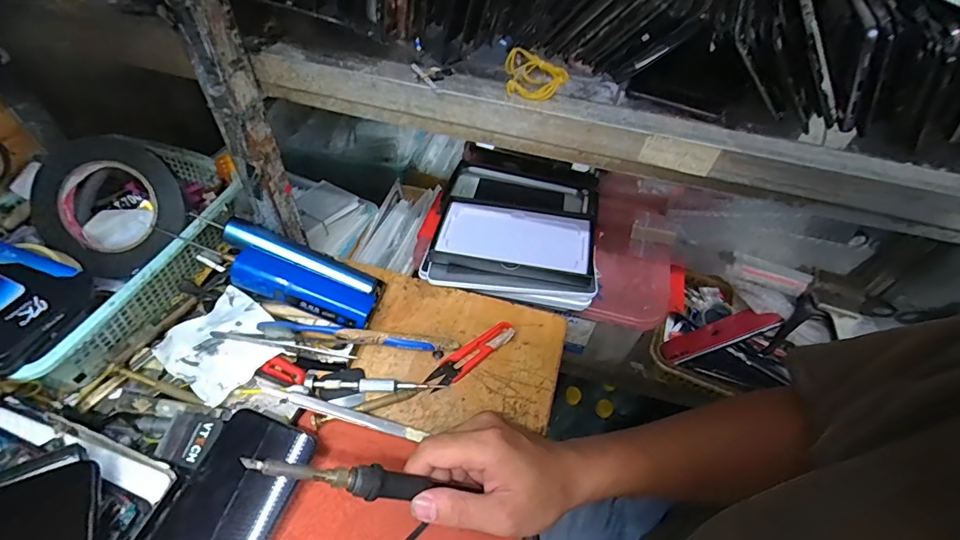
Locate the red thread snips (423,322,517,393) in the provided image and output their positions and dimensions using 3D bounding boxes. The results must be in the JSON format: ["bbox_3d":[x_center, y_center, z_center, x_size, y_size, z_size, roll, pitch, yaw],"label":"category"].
[{"bbox_3d":[-0.008,0.083,0.453,0.101,0.015,0.023,-30,59,-26],"label":"red thread snips"}]

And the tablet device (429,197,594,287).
[{"bbox_3d":[0.040,-0.041,0.537,0.178,0.012,0.111,9,47,7],"label":"tablet device"}]

